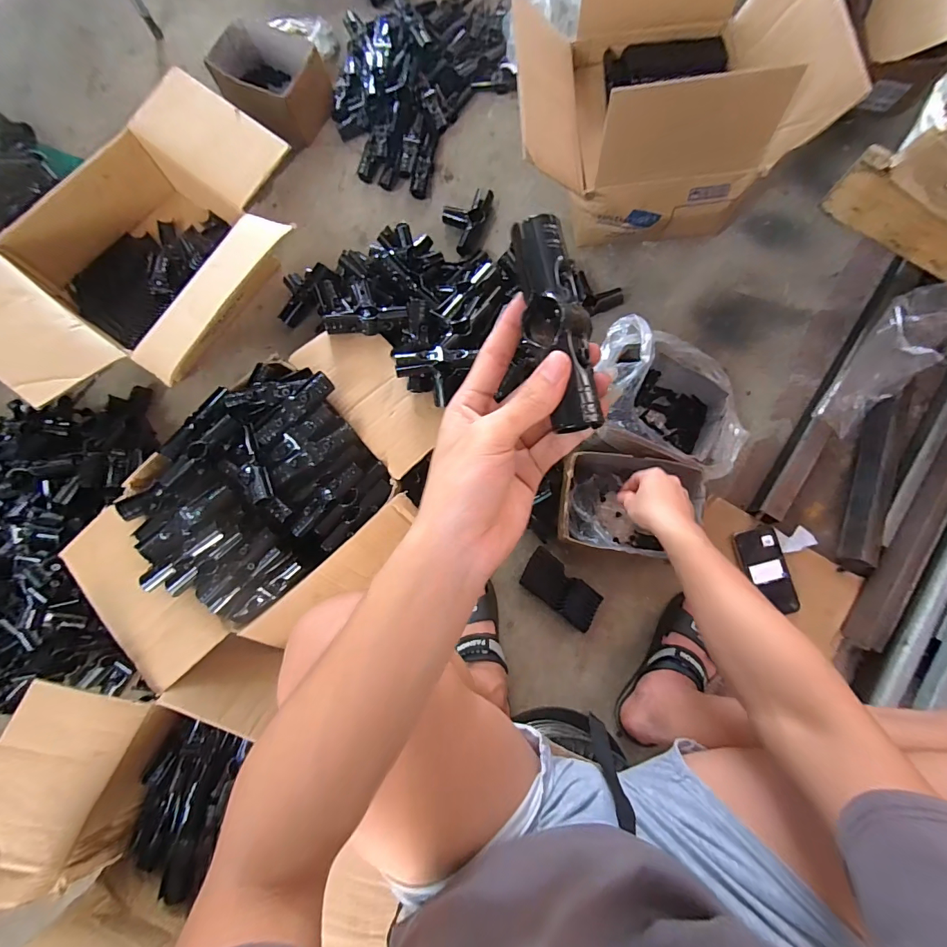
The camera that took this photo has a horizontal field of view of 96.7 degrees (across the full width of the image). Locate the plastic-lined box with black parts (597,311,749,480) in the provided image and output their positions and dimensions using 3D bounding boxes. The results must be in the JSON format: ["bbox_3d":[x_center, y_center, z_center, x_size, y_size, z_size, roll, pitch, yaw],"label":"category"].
[{"bbox_3d":[0.316,-0.116,0.692,0.268,0.135,0.204,19,82,5],"label":"plastic-lined box with black parts"}]

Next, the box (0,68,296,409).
[{"bbox_3d":[-0.533,-0.359,0.734,0.420,0.216,0.548,35,84,7],"label":"box"}]

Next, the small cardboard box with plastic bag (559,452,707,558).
[{"bbox_3d":[0.246,0.057,0.687,0.192,0.107,0.148,6,77,2],"label":"small cardboard box with plastic bag"}]

